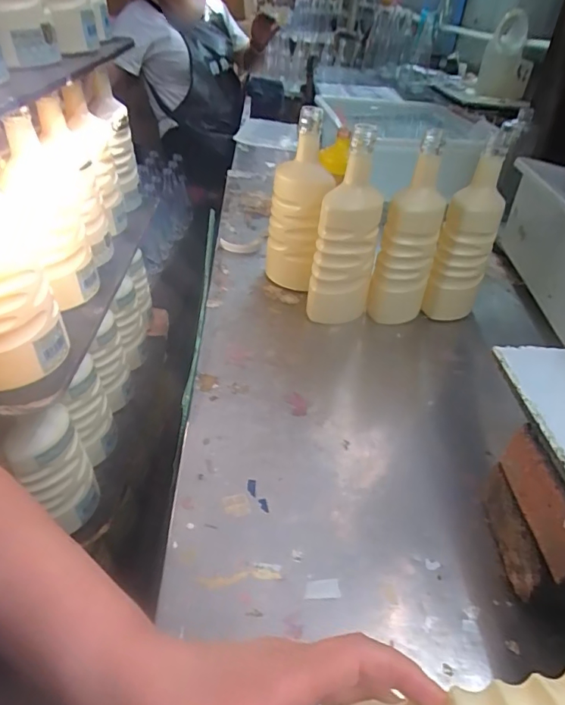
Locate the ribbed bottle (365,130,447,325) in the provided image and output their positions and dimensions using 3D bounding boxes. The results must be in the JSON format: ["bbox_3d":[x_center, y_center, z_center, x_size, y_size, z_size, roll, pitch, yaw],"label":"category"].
[{"bbox_3d":[0.181,-0.159,0.669,0.076,0.247,0.094,14,38,12],"label":"ribbed bottle"}]

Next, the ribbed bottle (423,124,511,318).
[{"bbox_3d":[0.265,-0.158,0.679,0.072,0.252,0.072,21,40,19],"label":"ribbed bottle"}]

